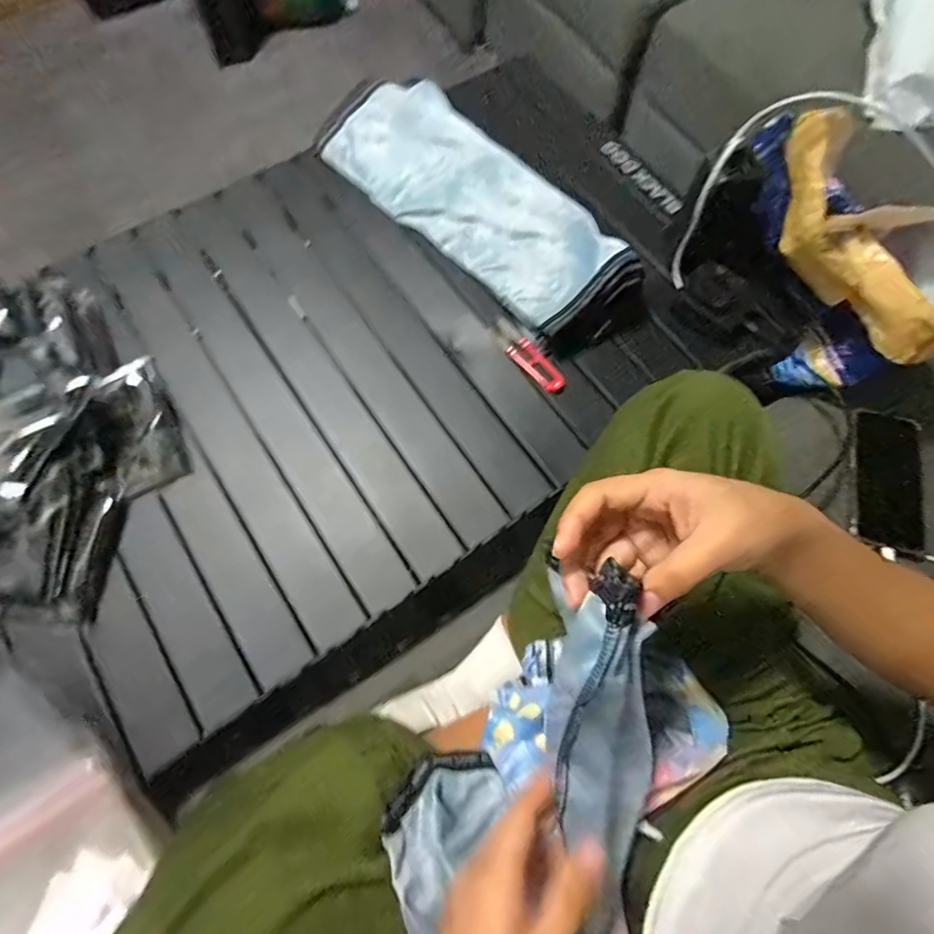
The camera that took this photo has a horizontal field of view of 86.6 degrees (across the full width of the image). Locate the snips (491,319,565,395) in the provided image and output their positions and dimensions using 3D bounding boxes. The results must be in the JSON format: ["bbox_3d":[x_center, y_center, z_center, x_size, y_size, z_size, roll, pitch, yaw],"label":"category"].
[{"bbox_3d":[0.073,-0.132,0.590,0.033,0.008,0.114,-35,74,-13],"label":"snips"}]

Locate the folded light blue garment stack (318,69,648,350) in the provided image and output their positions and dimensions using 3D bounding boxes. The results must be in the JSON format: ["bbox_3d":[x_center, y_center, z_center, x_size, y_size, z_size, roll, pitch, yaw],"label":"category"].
[{"bbox_3d":[0.012,-0.340,0.633,0.177,0.074,0.491,-39,75,-14],"label":"folded light blue garment stack"}]

